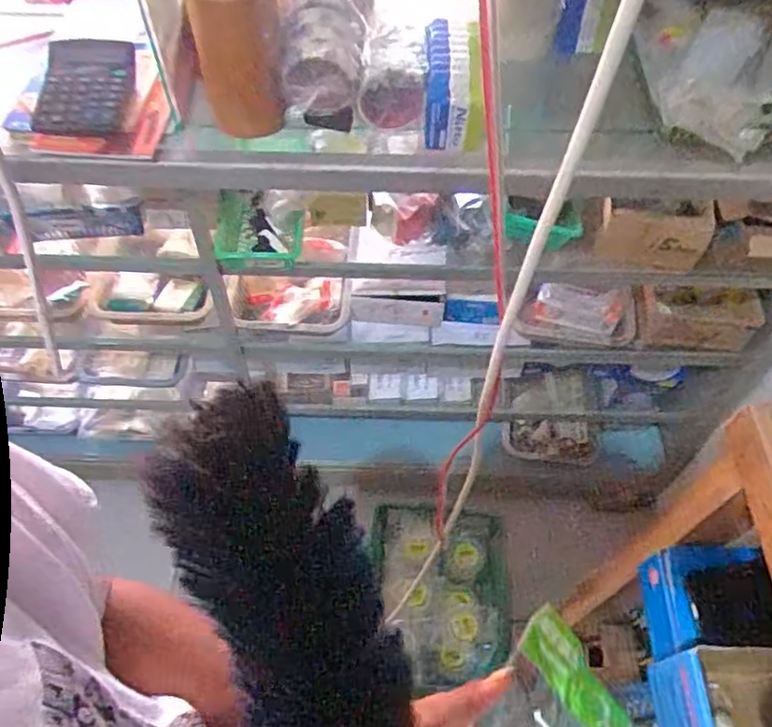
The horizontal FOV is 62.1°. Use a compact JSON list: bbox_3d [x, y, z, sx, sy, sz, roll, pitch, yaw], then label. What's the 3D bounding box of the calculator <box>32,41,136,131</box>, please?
[{"bbox_3d":[-0.405,-0.376,0.870,0.122,0.030,0.151,12,82,0],"label":"calculator"}]

